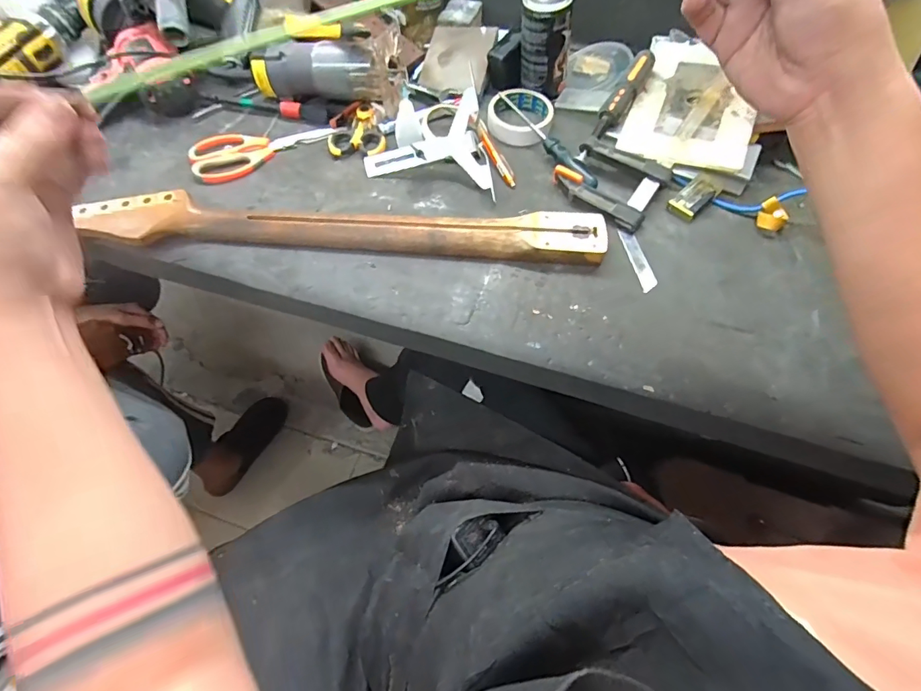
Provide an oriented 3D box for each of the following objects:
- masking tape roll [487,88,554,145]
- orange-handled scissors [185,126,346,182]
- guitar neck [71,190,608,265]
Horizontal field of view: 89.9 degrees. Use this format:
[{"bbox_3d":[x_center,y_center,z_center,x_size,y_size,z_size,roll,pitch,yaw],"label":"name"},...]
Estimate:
[{"bbox_3d":[0.081,-0.314,0.639,0.086,0.032,0.097,12,59,6],"label":"masking tape roll"},{"bbox_3d":[-0.259,-0.271,0.619,0.197,0.012,0.080,-22,62,-14],"label":"orange-handled scissors"},{"bbox_3d":[-0.133,-0.143,0.533,0.582,0.024,0.078,3,59,1],"label":"guitar neck"}]

